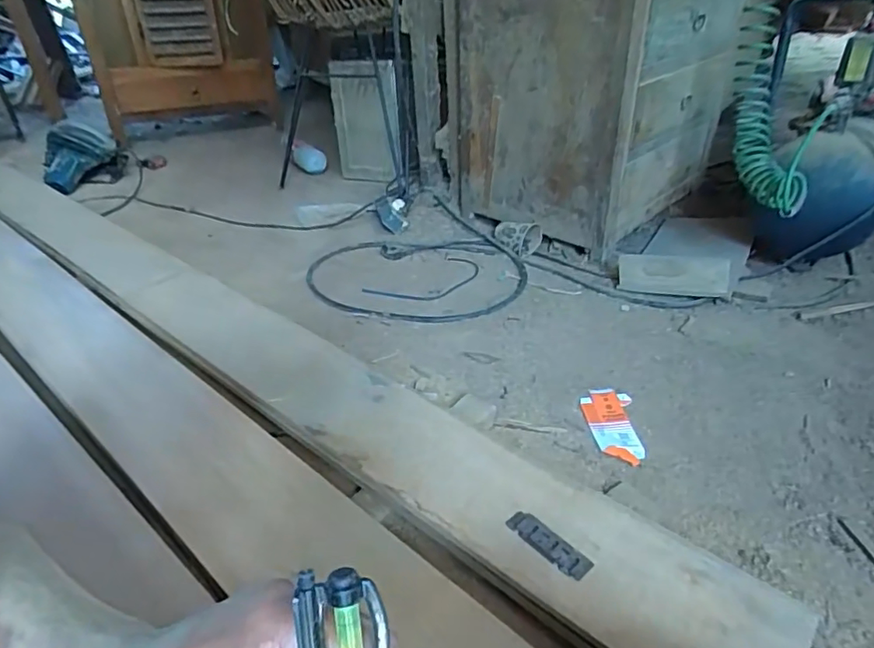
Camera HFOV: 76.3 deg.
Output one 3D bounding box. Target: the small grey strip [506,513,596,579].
[{"bbox_3d":[0.114,0.227,0.576,0.029,0.006,0.093,-30,44,-29],"label":"small grey strip"}]

